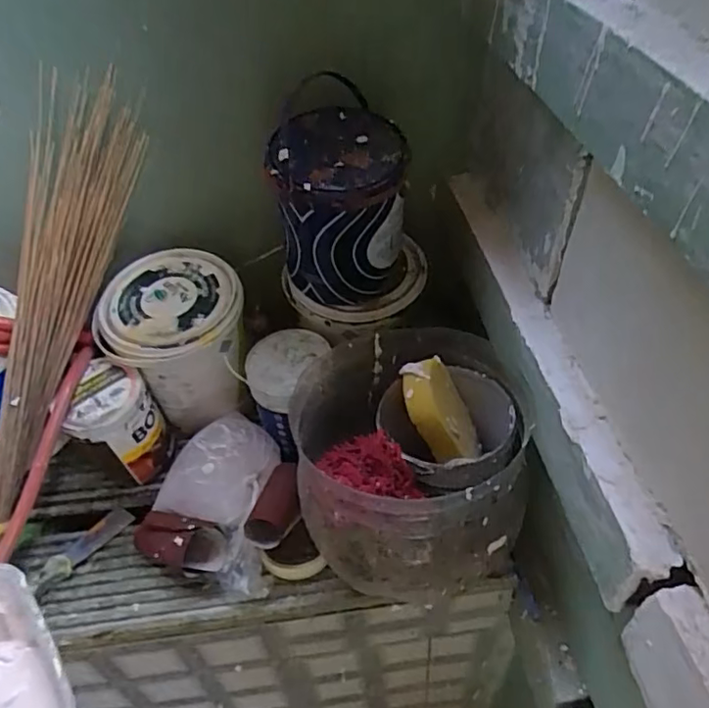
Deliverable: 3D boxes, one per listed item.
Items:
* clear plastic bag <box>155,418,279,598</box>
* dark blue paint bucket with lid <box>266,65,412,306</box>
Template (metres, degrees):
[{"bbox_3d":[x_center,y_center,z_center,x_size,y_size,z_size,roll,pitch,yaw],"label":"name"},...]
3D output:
[{"bbox_3d":[-0.164,0.132,0.715,0.118,0.071,0.126,8,44,13],"label":"clear plastic bag"},{"bbox_3d":[-0.013,-0.180,0.687,0.150,0.203,0.150,0,52,0],"label":"dark blue paint bucket with lid"}]

